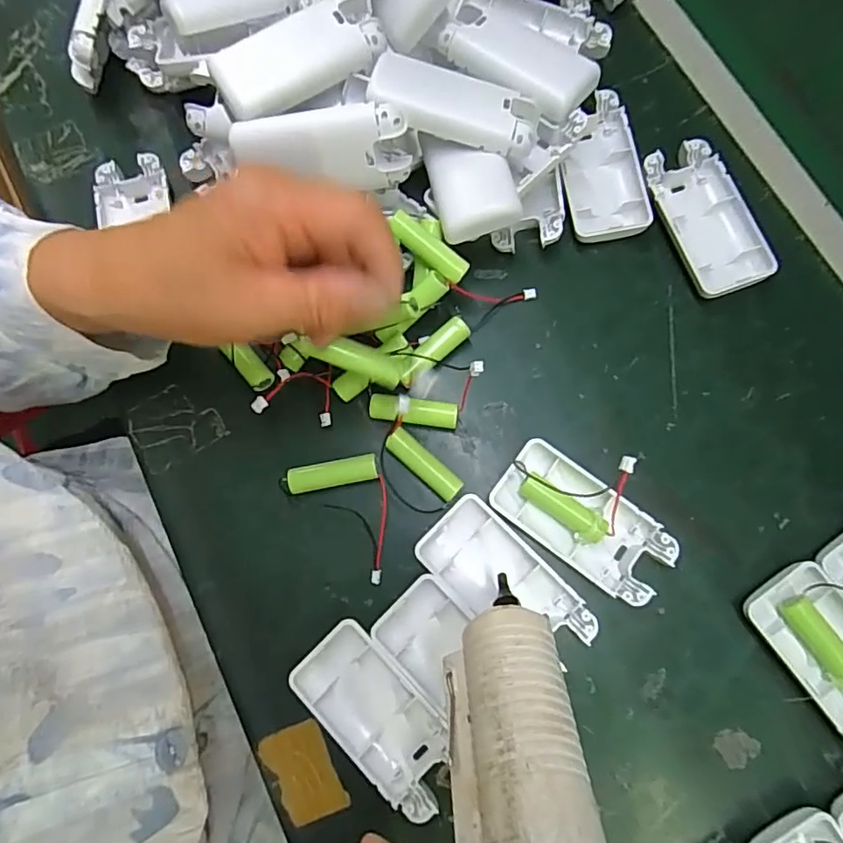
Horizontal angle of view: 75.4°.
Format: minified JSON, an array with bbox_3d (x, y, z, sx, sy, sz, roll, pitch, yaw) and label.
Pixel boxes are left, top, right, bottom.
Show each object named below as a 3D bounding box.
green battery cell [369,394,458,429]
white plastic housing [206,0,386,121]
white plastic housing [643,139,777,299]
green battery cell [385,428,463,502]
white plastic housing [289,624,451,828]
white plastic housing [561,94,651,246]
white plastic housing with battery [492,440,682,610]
[{"bbox_3d":[-0.004,-0.005,0.310,0.049,0.012,0.013,7,79,3],"label":"green battery cell"},{"bbox_3d":[-0.067,-0.198,0.298,0.091,0.014,0.042,-27,79,-3],"label":"white plastic housing"},{"bbox_3d":[0.167,-0.120,0.324,0.046,0.015,0.092,-19,79,-2],"label":"white plastic housing"},{"bbox_3d":[0.001,0.024,0.303,0.048,0.011,0.014,42,83,9],"label":"green battery cell"},{"bbox_3d":[-0.021,0.150,0.277,0.043,0.013,0.092,-43,80,-6],"label":"white plastic housing"},{"bbox_3d":[0.110,-0.154,0.333,0.044,0.016,0.088,-8,78,0],"label":"white plastic housing"},{"bbox_3d":[0.085,0.053,0.291,0.092,0.012,0.046,36,82,8],"label":"white plastic housing with battery"}]

